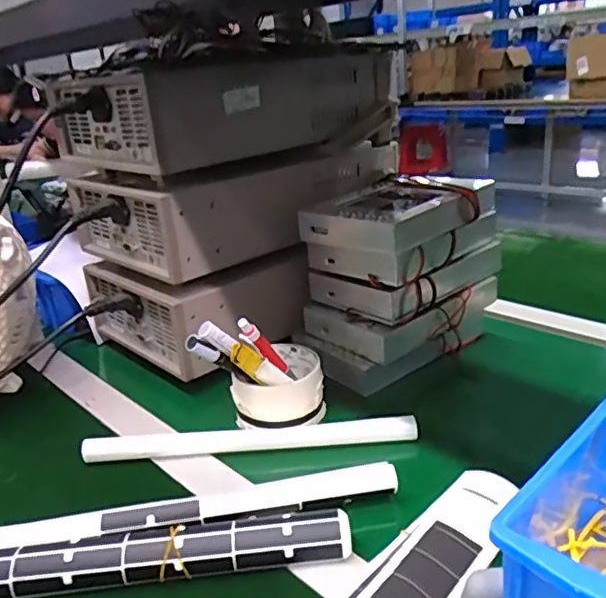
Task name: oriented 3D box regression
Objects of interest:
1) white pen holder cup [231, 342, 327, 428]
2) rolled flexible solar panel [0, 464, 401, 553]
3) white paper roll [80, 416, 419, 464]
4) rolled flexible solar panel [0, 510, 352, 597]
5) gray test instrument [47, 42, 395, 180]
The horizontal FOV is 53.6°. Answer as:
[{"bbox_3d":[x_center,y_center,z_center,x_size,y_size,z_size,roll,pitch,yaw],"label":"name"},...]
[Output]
[{"bbox_3d":[-0.023,0.083,0.573,0.082,0.049,0.086,-4,22,2],"label":"white pen holder cup"},{"bbox_3d":[-0.071,0.157,0.438,0.286,0.019,0.027,-9,22,-8],"label":"rolled flexible solar panel"},{"bbox_3d":[-0.044,0.121,0.521,0.280,0.025,0.019,-5,22,0],"label":"white paper roll"},{"bbox_3d":[-0.115,0.171,0.403,0.288,0.025,0.038,-6,22,-3],"label":"rolled flexible solar panel"},{"bbox_3d":[-0.088,-0.224,0.702,0.255,0.094,0.332,14,29,39],"label":"gray test instrument"}]

